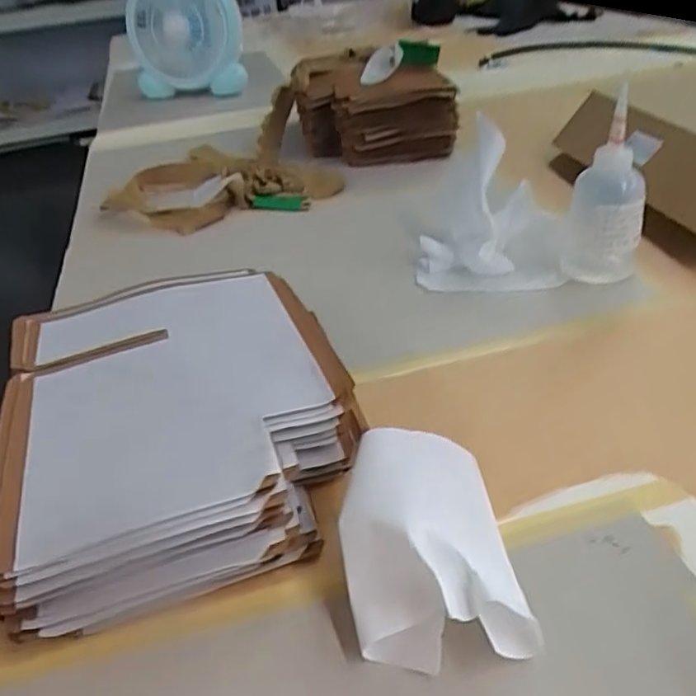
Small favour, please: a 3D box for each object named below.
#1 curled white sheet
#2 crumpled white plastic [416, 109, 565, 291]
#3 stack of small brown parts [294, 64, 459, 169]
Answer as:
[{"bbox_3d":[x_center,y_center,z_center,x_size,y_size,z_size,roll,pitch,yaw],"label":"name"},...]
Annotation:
[{"bbox_3d":[0.040,0.097,0.321,0.086,0.034,0.119,-4,56,-16],"label":"curled white sheet"},{"bbox_3d":[0.136,-0.127,0.588,0.134,0.112,0.109,12,39,24],"label":"crumpled white plastic"},{"bbox_3d":[0.041,-0.335,0.894,0.220,0.104,0.098,-5,35,2],"label":"stack of small brown parts"}]

